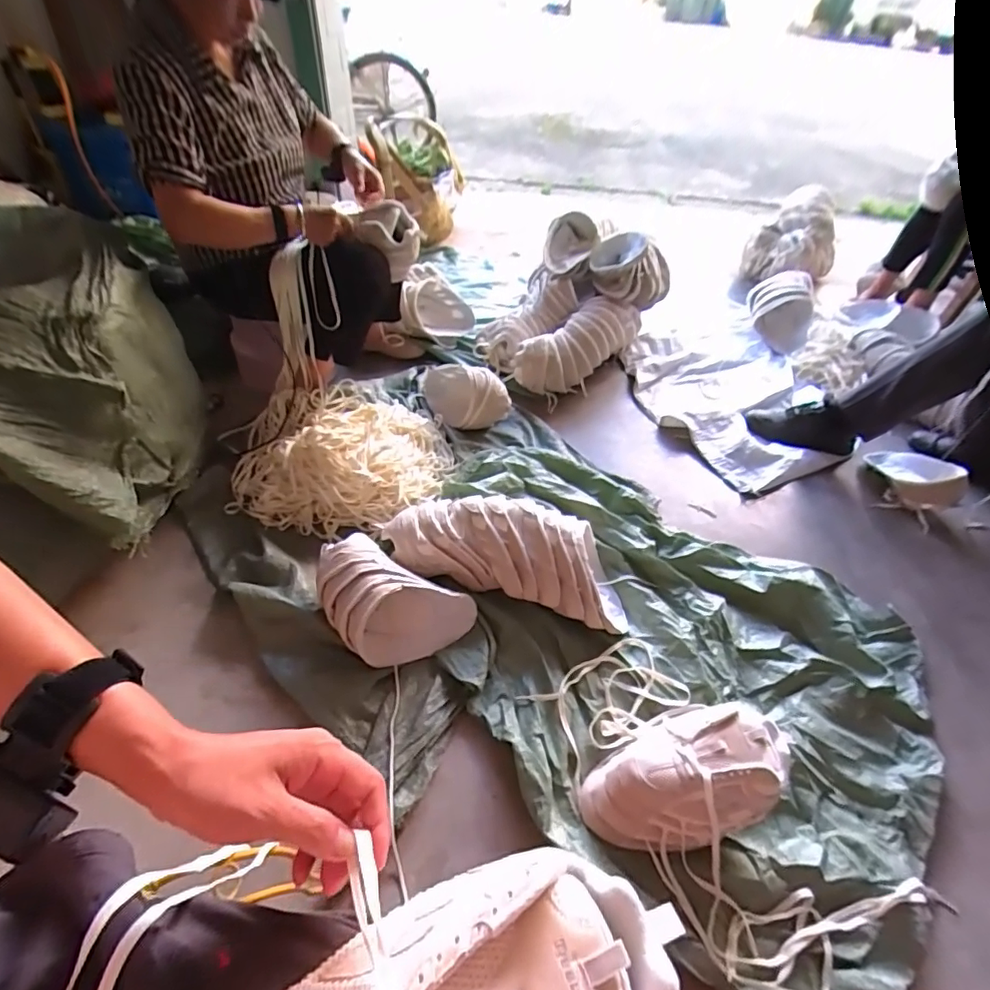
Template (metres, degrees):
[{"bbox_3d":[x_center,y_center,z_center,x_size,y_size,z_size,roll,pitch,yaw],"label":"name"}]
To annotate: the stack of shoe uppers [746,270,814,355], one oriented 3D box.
[{"bbox_3d":[0.899,-0.583,1.639,0.170,0.153,0.323,16,47,10],"label":"stack of shoe uppers"}]

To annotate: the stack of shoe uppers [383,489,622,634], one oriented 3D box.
[{"bbox_3d":[0.030,0.103,0.978,0.448,0.137,0.164,14,48,9],"label":"stack of shoe uppers"}]

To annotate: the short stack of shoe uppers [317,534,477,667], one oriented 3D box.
[{"bbox_3d":[-0.190,0.188,0.894,0.273,0.127,0.160,22,50,16],"label":"short stack of shoe uppers"}]

